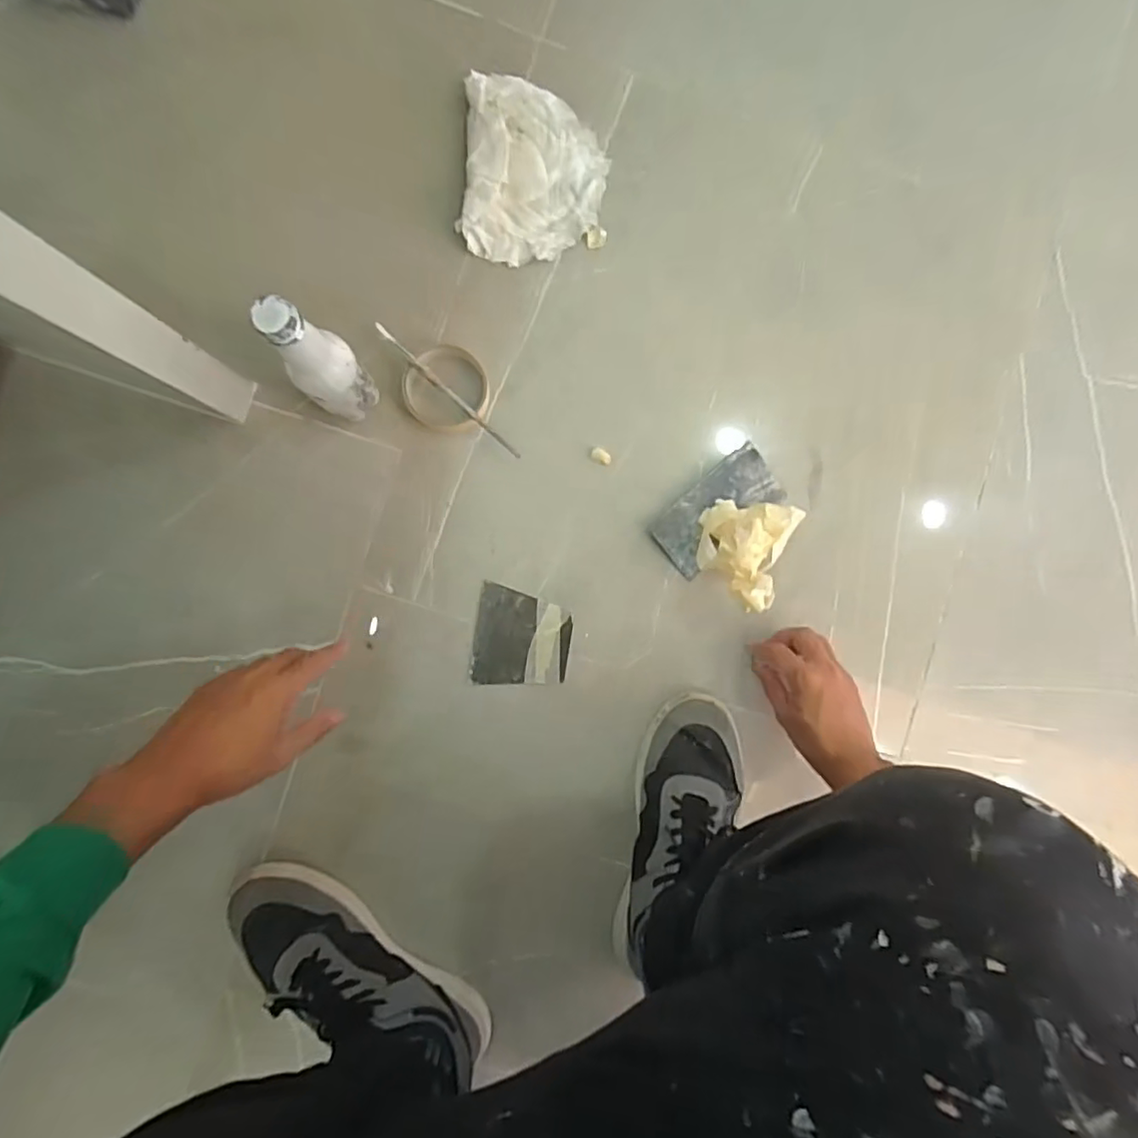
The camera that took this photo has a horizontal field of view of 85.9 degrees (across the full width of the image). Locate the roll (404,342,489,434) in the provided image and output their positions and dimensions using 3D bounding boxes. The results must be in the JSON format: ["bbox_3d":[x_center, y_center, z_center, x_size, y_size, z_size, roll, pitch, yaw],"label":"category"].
[{"bbox_3d":[-0.122,-0.180,0.605,0.083,0.018,0.085,0,89,-4],"label":"roll"}]

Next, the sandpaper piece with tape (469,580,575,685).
[{"bbox_3d":[-0.047,0.072,0.630,0.098,0.004,0.098,8,89,-4],"label":"sandpaper piece with tape"}]

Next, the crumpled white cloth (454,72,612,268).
[{"bbox_3d":[-0.035,-0.404,0.622,0.141,0.035,0.173,6,89,-4],"label":"crumpled white cloth"}]

